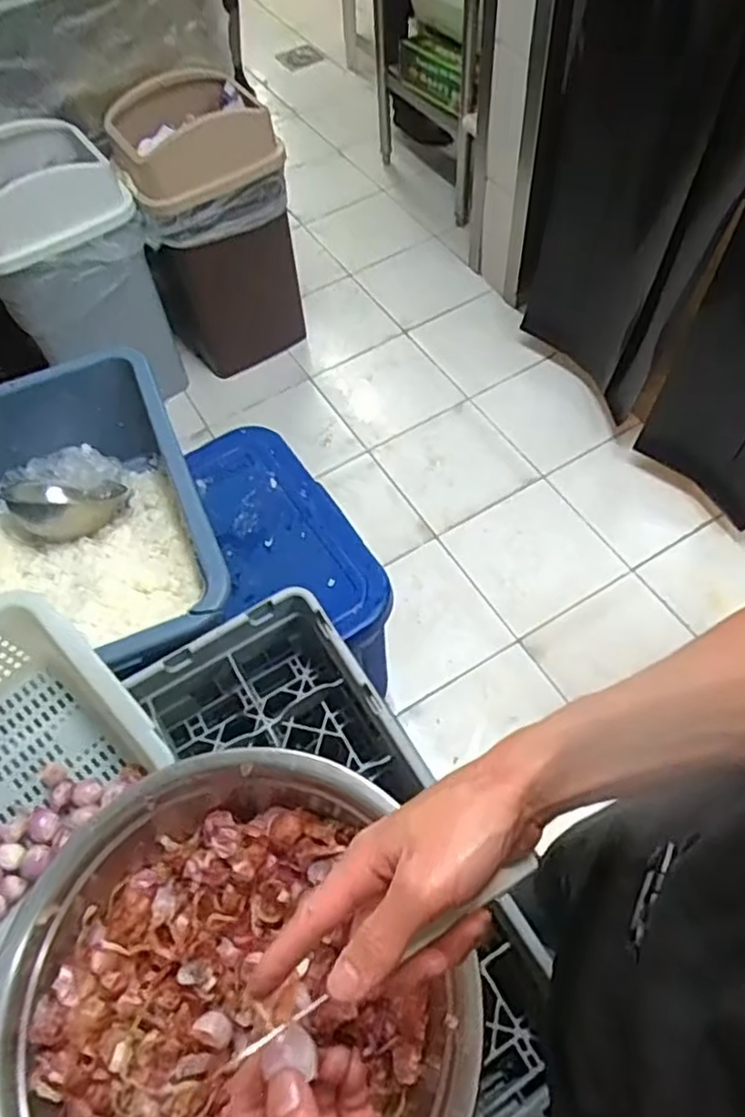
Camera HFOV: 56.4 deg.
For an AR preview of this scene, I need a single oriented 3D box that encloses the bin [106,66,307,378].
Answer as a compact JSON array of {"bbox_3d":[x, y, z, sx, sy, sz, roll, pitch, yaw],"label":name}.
[{"bbox_3d":[-0.387,-0.783,1.715,0.337,0.618,0.275,-24,60,-10],"label":"bin"}]

